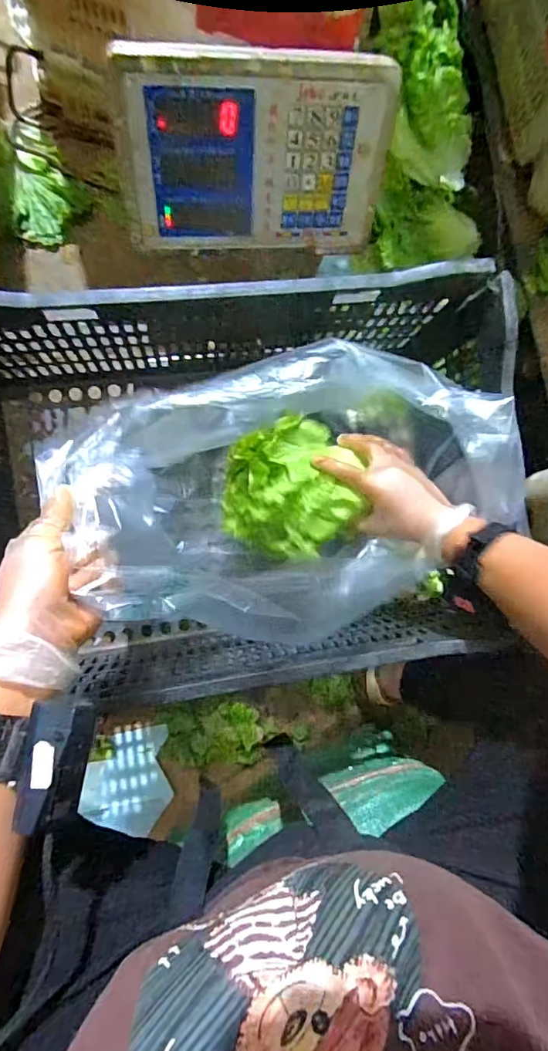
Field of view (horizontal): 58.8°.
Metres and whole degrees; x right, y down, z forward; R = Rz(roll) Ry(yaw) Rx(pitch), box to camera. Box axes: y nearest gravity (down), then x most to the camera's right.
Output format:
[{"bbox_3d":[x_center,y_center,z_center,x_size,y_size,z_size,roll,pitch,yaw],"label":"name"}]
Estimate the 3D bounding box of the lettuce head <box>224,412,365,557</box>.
[{"bbox_3d":[0.022,-0.045,0.537,0.168,0.118,0.137,-42,94,-7],"label":"lettuce head"}]

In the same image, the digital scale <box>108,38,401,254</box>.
[{"bbox_3d":[-0.017,-0.335,0.447,0.237,0.150,0.055,-5,54,-9],"label":"digital scale"}]

